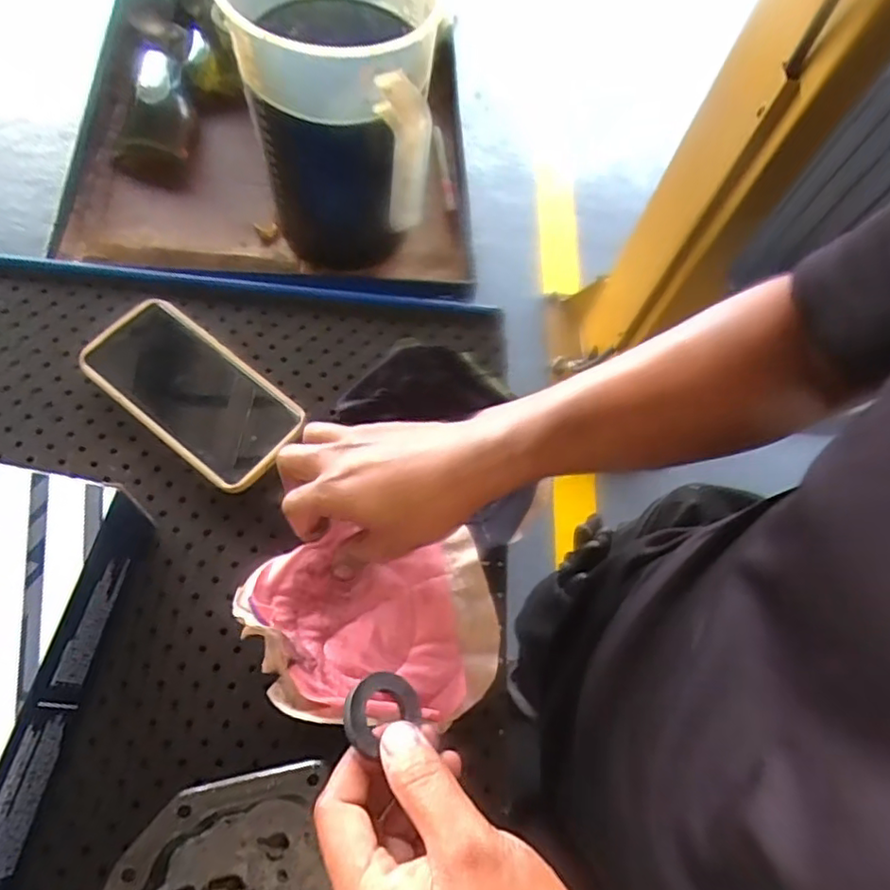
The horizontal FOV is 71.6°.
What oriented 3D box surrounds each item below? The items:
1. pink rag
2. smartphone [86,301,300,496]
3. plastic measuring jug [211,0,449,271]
[{"bbox_3d":[-0.047,0.110,0.398,0.163,0.049,0.121,-1,67,-3],"label":"pink rag"},{"bbox_3d":[-0.188,-0.042,0.465,0.168,0.017,0.085,36,70,13],"label":"smartphone"},{"bbox_3d":[-0.093,-0.333,0.620,0.171,0.261,0.224,7,66,1],"label":"plastic measuring jug"}]

